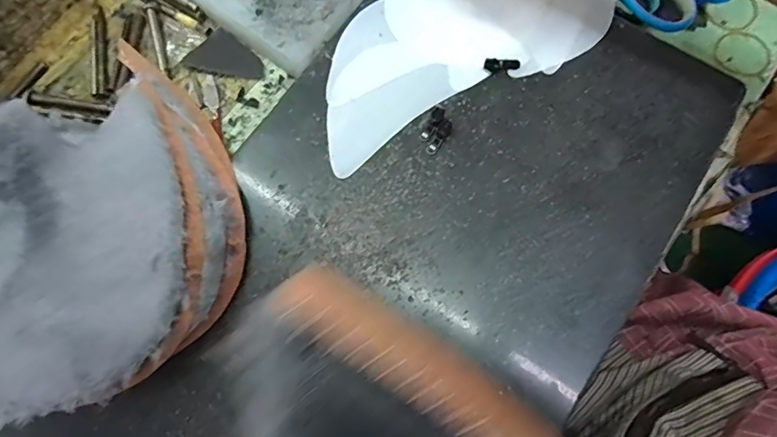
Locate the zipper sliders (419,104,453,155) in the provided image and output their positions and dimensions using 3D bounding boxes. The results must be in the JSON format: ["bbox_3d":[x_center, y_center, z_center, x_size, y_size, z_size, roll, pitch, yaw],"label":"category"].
[{"bbox_3d":[0.038,-0.069,0.361,0.019,0.006,0.039,29,77,9],"label":"zipper sliders"}]

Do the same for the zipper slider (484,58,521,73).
[{"bbox_3d":[0.091,-0.123,0.372,0.029,0.006,0.010,-8,74,0],"label":"zipper slider"}]

